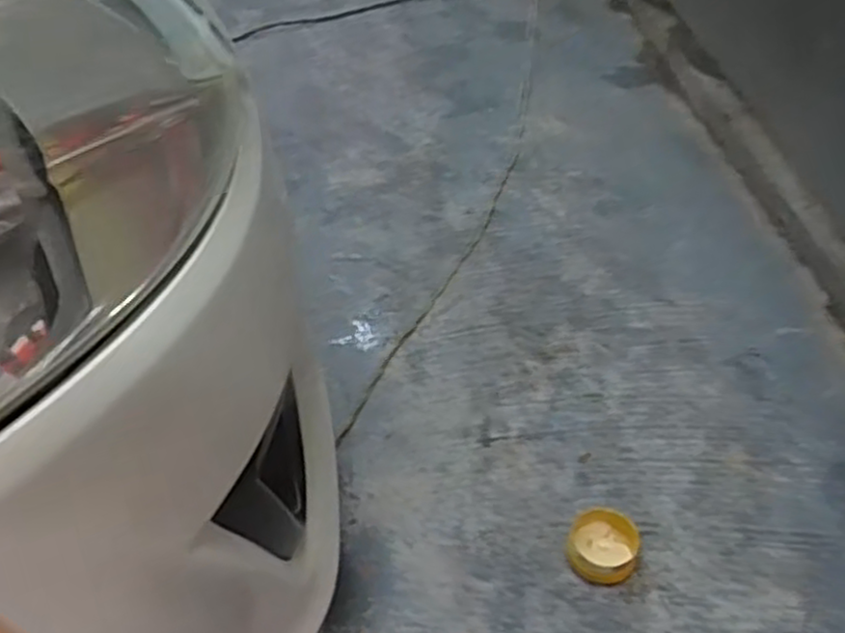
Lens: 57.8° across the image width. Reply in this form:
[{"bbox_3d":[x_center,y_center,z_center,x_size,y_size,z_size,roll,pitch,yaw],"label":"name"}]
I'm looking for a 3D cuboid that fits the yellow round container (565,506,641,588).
[{"bbox_3d":[0.230,0.291,0.977,0.089,0.042,0.094,0,45,0],"label":"yellow round container"}]

